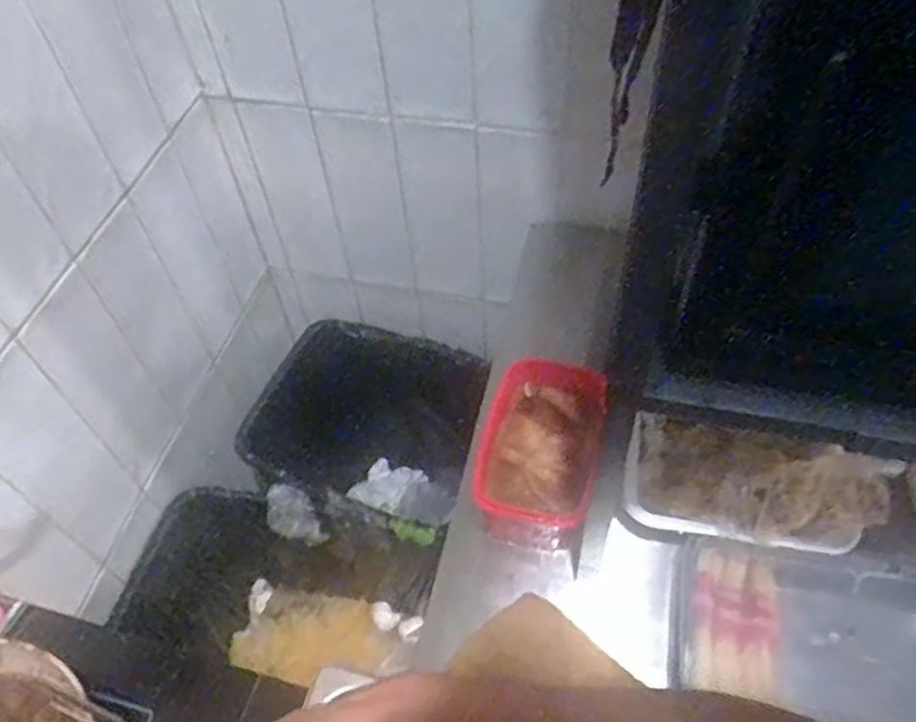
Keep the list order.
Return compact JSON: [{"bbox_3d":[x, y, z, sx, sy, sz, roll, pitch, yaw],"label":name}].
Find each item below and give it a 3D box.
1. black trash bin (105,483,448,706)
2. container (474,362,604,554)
[{"bbox_3d":[-0.217,0.335,1.033,0.347,0.294,0.228,10,55,10],"label":"black trash bin"},{"bbox_3d":[0.077,0.087,0.701,0.104,0.075,0.164,9,54,10],"label":"container"}]

